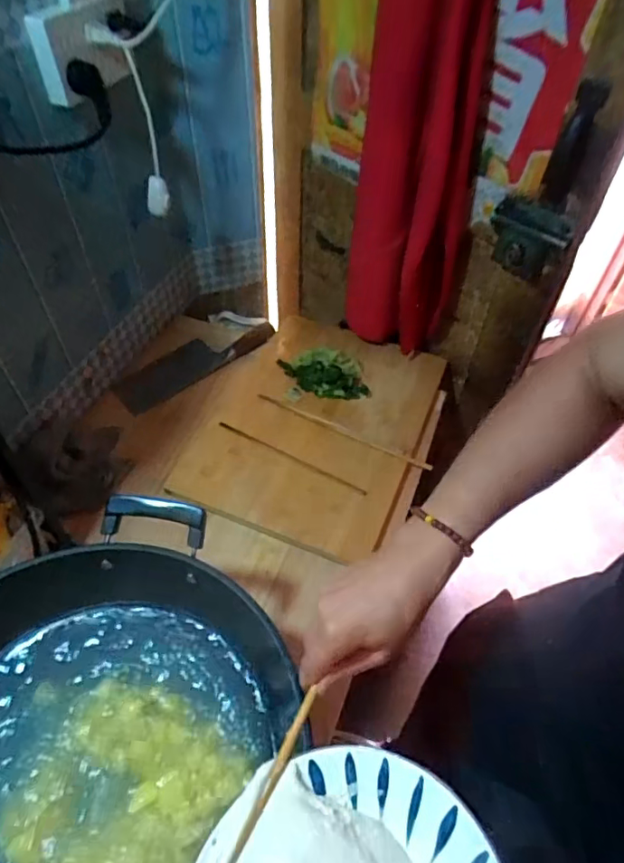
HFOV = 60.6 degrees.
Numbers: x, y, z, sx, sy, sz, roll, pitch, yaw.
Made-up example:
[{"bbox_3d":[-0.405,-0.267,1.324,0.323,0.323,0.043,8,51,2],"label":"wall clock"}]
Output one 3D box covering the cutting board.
[{"bbox_3d":[0.001,-0.025,0.887,0.348,0.039,0.445,19,52,13],"label":"cutting board"}]

